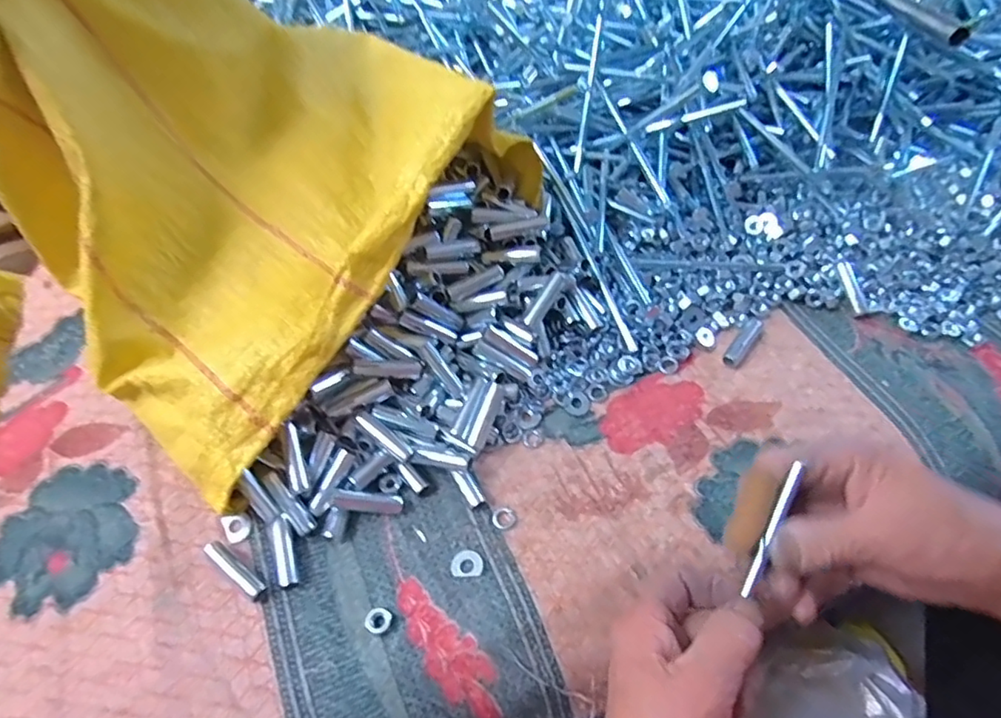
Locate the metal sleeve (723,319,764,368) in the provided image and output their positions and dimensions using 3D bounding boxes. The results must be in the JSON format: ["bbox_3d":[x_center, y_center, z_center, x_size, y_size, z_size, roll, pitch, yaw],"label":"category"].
[{"bbox_3d":[0.183,-0.014,0.440,0.013,0.011,0.053,36,64,20],"label":"metal sleeve"}]

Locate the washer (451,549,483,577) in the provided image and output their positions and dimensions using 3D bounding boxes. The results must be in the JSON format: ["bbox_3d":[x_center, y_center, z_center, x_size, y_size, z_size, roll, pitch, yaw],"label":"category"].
[{"bbox_3d":[-0.020,0.119,0.344,0.019,0.004,0.015,1,58,0],"label":"washer"}]

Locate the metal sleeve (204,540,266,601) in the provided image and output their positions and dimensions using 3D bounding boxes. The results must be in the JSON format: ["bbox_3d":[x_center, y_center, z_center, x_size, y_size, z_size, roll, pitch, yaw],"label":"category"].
[{"bbox_3d":[-0.151,0.120,0.335,0.045,0.009,0.010,32,63,18],"label":"metal sleeve"}]

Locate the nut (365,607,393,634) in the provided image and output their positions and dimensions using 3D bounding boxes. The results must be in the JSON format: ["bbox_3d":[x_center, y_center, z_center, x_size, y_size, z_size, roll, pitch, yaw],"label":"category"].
[{"bbox_3d":[-0.067,0.144,0.325,0.013,0.005,0.013,0,58,0],"label":"nut"}]

